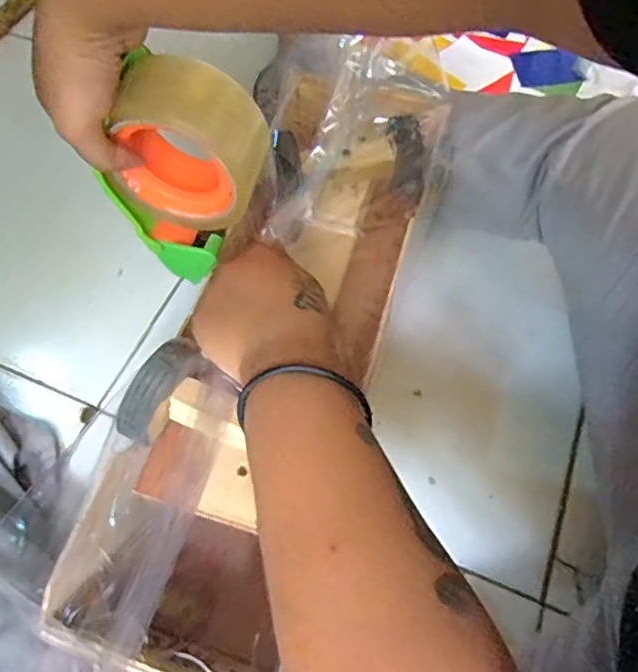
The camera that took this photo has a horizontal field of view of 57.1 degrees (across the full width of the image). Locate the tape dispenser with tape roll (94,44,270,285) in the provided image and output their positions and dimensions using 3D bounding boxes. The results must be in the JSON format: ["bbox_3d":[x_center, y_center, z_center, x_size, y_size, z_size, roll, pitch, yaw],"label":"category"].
[{"bbox_3d":[-0.081,-0.107,0.371,0.076,0.113,0.077,27,63,12],"label":"tape dispenser with tape roll"}]

